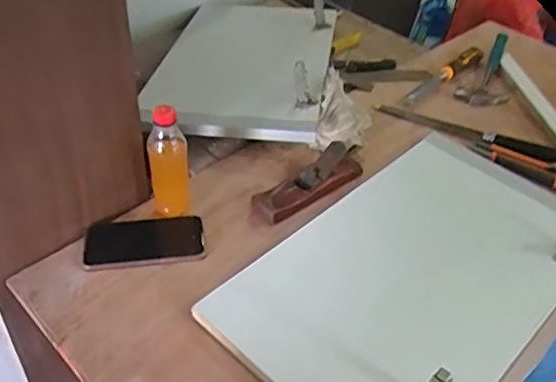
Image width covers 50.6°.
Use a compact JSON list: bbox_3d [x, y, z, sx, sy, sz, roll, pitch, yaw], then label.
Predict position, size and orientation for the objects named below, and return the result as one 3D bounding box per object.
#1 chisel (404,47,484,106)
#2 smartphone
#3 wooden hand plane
[{"bbox_3d":[0.337,-0.237,1.187,0.032,0.025,0.275,34,49,30],"label":"chisel"},{"bbox_3d":[-0.189,0.069,0.836,0.164,0.014,0.085,-6,45,-6],"label":"smartphone"},{"bbox_3d":[0.050,-0.015,0.916,0.193,0.060,0.057,-26,49,-30],"label":"wooden hand plane"}]

